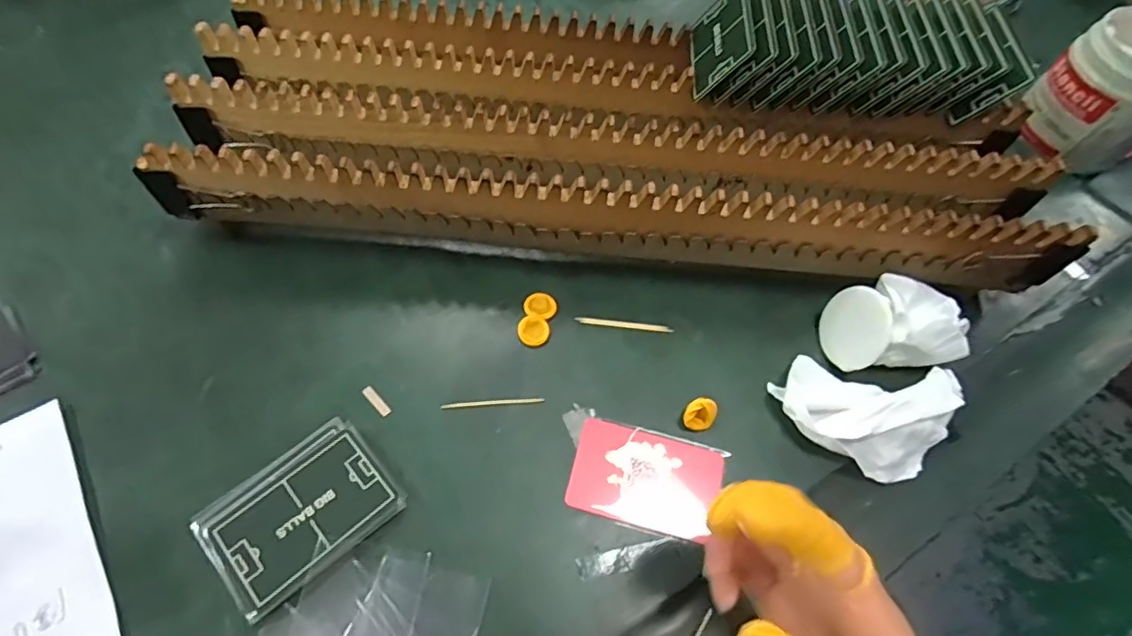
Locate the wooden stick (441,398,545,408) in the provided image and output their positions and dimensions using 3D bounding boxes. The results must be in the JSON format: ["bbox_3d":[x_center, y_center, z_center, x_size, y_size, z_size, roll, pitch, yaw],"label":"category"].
[{"bbox_3d":[-0.045,0.052,0.347,0.061,0.004,0.004,-3,61,-6],"label":"wooden stick"}]

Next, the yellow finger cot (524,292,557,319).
[{"bbox_3d":[-0.017,-0.010,0.380,0.021,0.004,0.019,12,60,3],"label":"yellow finger cot"}]

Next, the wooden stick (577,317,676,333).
[{"bbox_3d":[0.039,0.004,0.379,0.064,0.004,0.005,7,60,0],"label":"wooden stick"}]

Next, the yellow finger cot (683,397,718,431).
[{"bbox_3d":[0.082,0.059,0.344,0.018,0.014,0.018,2,60,-3],"label":"yellow finger cot"}]

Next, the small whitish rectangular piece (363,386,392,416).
[{"bbox_3d":[-0.115,0.050,0.343,0.006,0.004,0.023,-39,70,-23],"label":"small whitish rectangular piece"}]

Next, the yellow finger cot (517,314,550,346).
[{"bbox_3d":[-0.021,0.007,0.371,0.020,0.004,0.021,2,60,-3],"label":"yellow finger cot"}]

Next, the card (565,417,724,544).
[{"bbox_3d":[0.046,0.092,0.329,0.083,0.004,0.054,15,60,5],"label":"card"}]

